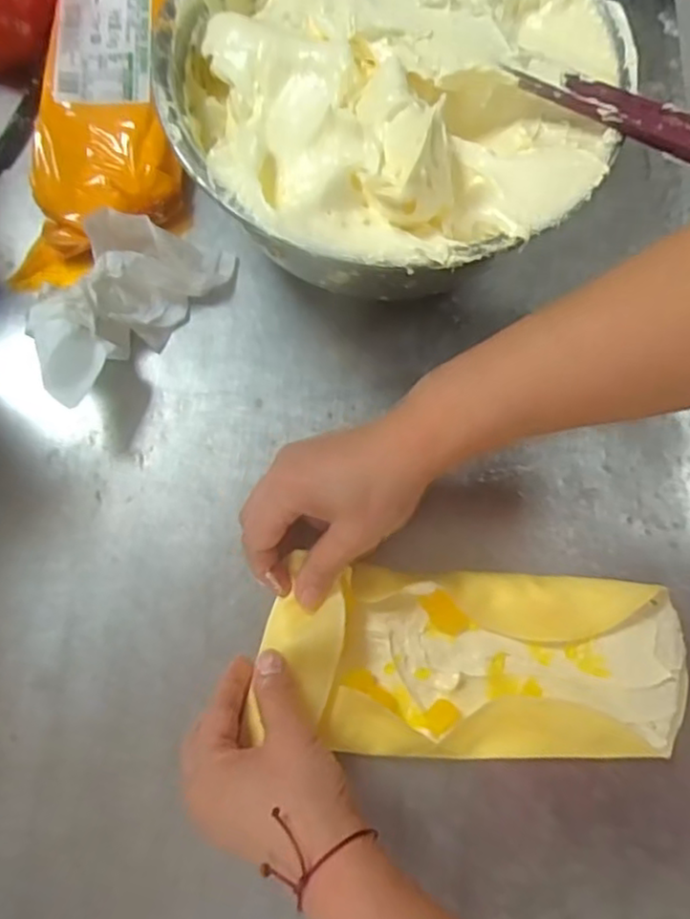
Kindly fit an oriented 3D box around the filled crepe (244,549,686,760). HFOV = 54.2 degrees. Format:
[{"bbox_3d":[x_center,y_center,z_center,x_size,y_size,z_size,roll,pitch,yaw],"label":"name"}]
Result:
[{"bbox_3d":[0.077,0.113,0.379,0.235,0.026,0.099,3,70,-5],"label":"filled crepe"}]

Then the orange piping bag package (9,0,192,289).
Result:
[{"bbox_3d":[-0.154,-0.292,0.483,0.105,0.074,0.362,5,73,-3],"label":"orange piping bag package"}]

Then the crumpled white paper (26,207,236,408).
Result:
[{"bbox_3d":[-0.142,-0.101,0.425,0.073,0.055,0.150,30,59,8],"label":"crumpled white paper"}]

